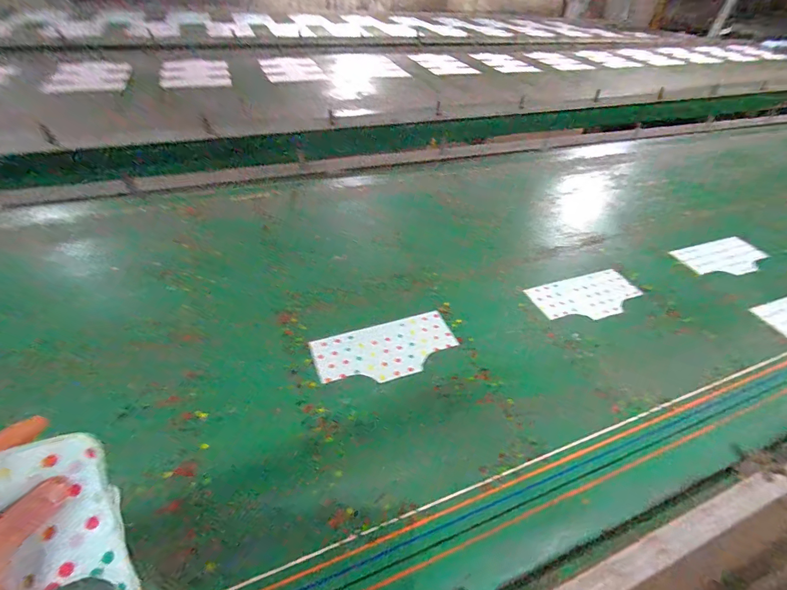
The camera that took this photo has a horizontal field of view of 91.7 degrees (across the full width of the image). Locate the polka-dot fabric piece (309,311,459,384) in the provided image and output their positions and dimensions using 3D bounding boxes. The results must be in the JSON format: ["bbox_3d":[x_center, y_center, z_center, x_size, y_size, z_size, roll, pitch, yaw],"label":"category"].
[{"bbox_3d":[-0.011,0.108,0.774,0.285,0.011,0.141,-12,41,-17],"label":"polka-dot fabric piece"}]

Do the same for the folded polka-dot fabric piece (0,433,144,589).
[{"bbox_3d":[-0.266,0.196,0.317,0.072,0.047,0.160,-27,84,-29],"label":"folded polka-dot fabric piece"}]

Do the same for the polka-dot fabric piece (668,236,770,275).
[{"bbox_3d":[0.979,-0.112,1.127,0.274,0.006,0.146,-13,47,-18],"label":"polka-dot fabric piece"}]

